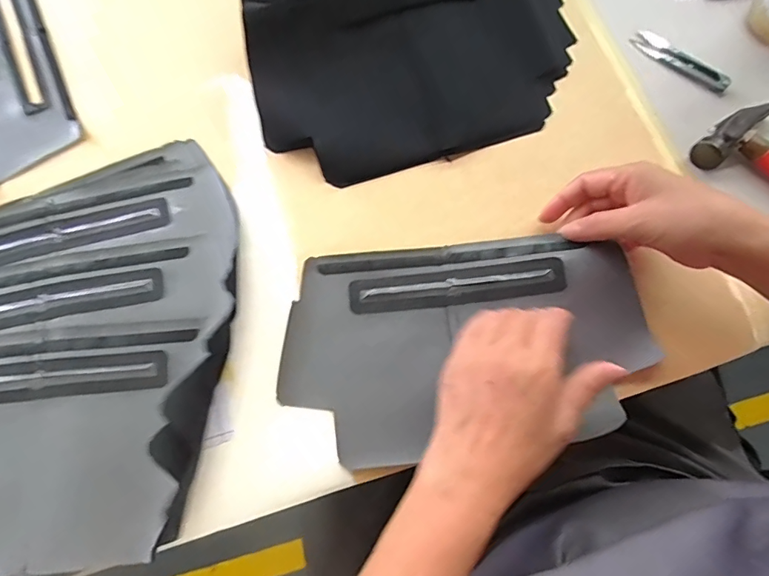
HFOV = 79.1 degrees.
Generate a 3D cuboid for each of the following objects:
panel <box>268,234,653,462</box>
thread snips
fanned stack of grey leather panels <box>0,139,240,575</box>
[{"bbox_3d":[0.066,0.044,0.374,0.283,0.035,0.167,-4,73,-4],"label":"panel"},{"bbox_3d":[0.306,-0.234,0.483,0.104,0.016,0.021,35,76,9],"label":"thread snips"},{"bbox_3d":[-0.264,0.041,0.358,0.303,0.038,0.343,-10,74,-5],"label":"fanned stack of grey leather panels"}]

